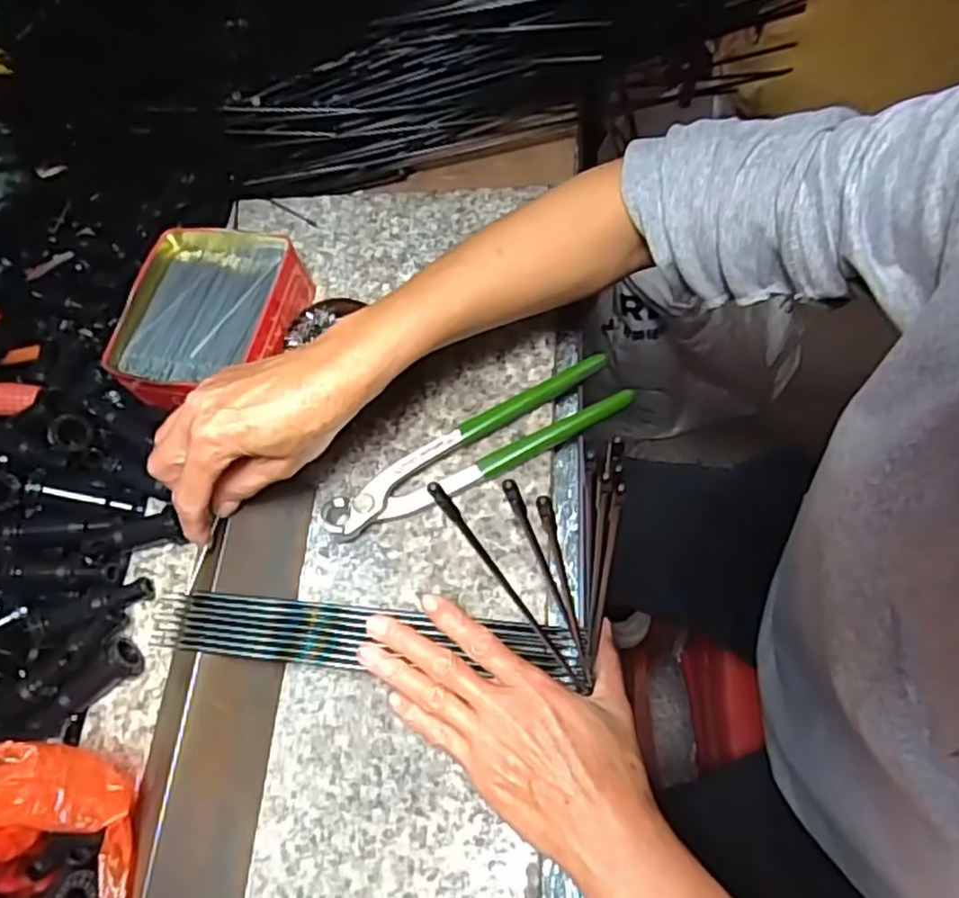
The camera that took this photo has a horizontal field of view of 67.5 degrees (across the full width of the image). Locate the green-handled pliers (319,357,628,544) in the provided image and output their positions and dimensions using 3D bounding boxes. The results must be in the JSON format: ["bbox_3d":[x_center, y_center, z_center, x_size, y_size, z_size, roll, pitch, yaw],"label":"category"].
[{"bbox_3d":[-0.004,-0.001,0.445,0.197,0.023,0.040,-25,64,-6],"label":"green-handled pliers"}]

